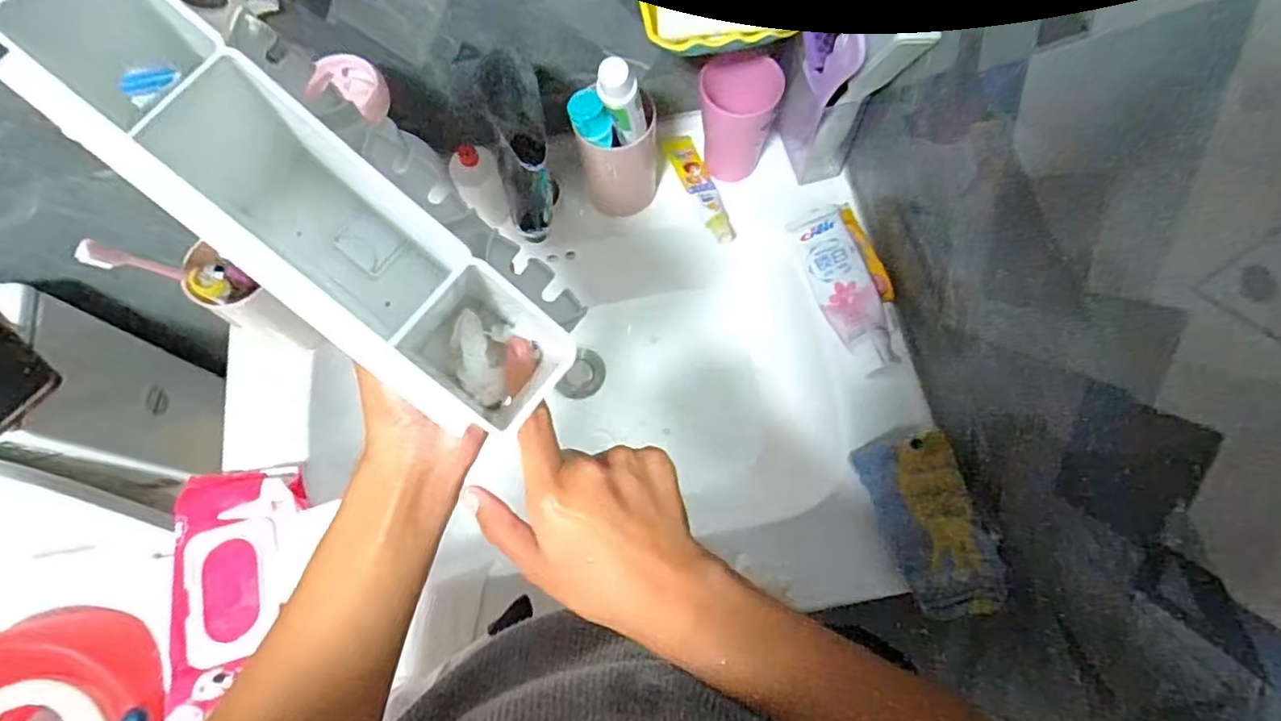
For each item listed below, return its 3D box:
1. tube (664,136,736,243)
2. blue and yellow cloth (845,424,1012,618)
[{"bbox_3d":[0.062,-0.171,0.635,0.031,0.021,0.120,-24,70,-7],"label":"tube"},{"bbox_3d":[0.215,0.118,0.477,0.070,0.016,0.138,-36,57,30],"label":"blue and yellow cloth"}]

